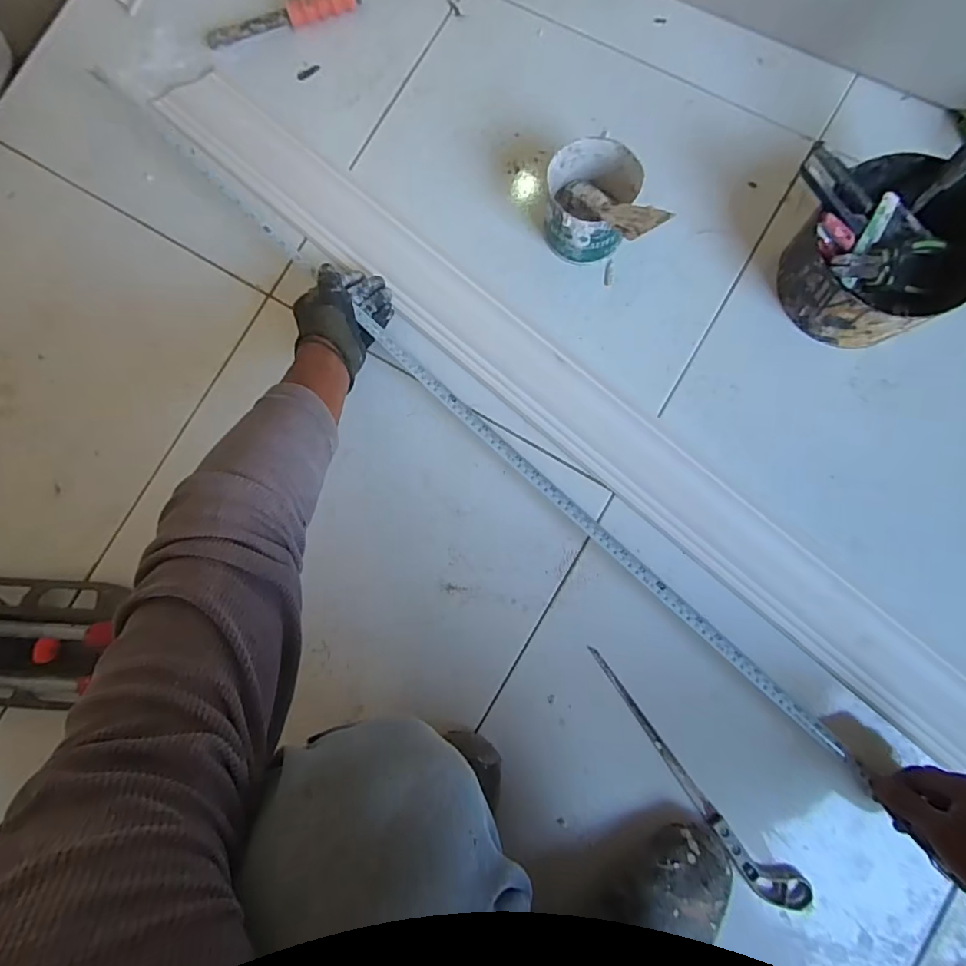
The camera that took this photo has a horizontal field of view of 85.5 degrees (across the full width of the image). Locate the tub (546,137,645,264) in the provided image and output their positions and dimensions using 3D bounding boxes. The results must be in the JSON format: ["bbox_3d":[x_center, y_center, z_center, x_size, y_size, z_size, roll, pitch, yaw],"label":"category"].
[{"bbox_3d":[0.121,-0.322,0.604,0.100,0.084,0.104,14,85,5],"label":"tub"}]

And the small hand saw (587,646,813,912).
[{"bbox_3d":[0.224,0.326,0.567,0.044,0.013,0.333,-43,83,-1],"label":"small hand saw"}]

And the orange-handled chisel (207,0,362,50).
[{"bbox_3d":[-0.261,-0.611,0.689,0.206,0.028,0.023,-16,83,2],"label":"orange-handled chisel"}]

